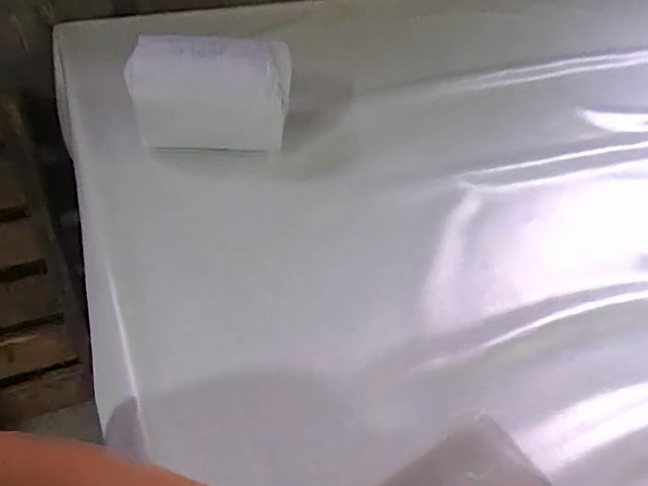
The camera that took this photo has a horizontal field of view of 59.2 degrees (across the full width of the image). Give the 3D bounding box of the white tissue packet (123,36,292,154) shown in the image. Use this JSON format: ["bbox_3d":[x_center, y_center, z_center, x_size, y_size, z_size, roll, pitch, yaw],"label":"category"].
[{"bbox_3d":[-0.136,-0.171,0.700,0.186,0.132,0.072,0,45,-4],"label":"white tissue packet"}]

